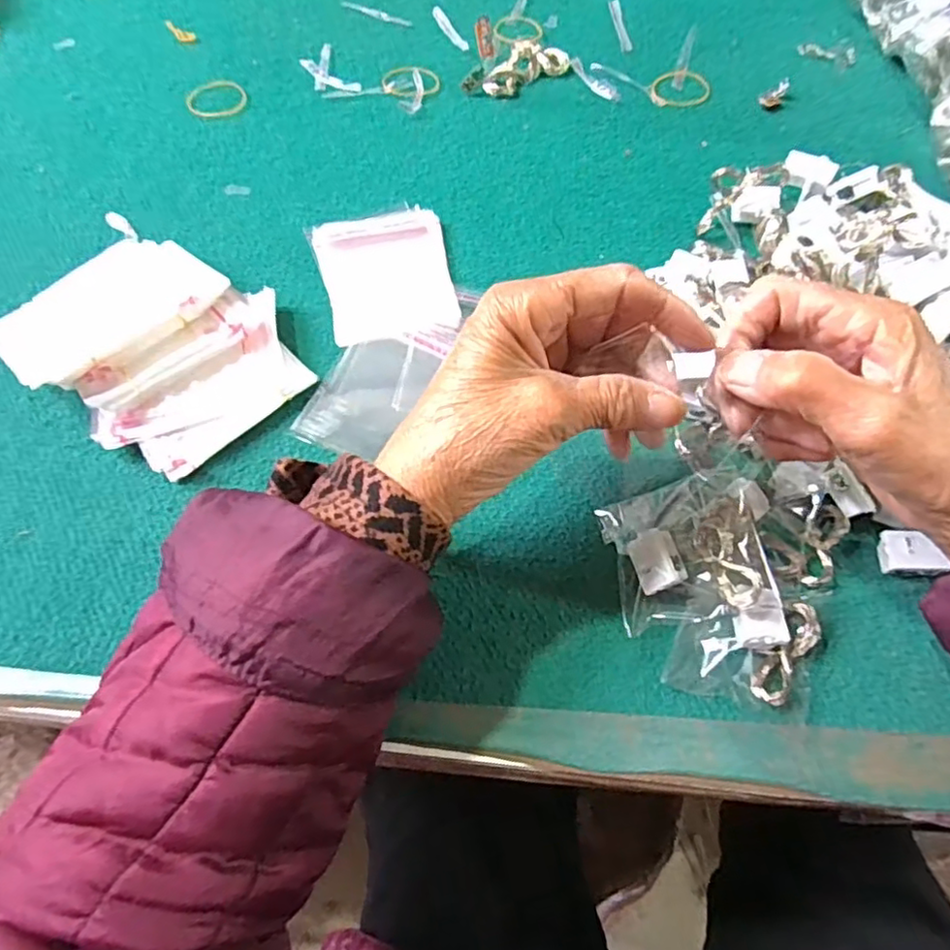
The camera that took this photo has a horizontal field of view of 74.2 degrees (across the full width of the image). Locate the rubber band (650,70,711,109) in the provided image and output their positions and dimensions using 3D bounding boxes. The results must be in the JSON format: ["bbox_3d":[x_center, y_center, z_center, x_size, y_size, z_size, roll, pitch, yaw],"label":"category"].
[{"bbox_3d":[0.156,-0.295,0.478,0.050,0.004,0.038,-12,64,-5],"label":"rubber band"}]

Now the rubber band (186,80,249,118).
[{"bbox_3d":[-0.199,-0.289,0.482,0.044,0.004,0.045,0,64,0],"label":"rubber band"}]

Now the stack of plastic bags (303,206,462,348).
[{"bbox_3d":[-0.056,-0.126,0.394,0.078,0.009,0.098,-12,64,-5],"label":"stack of plastic bags"}]

